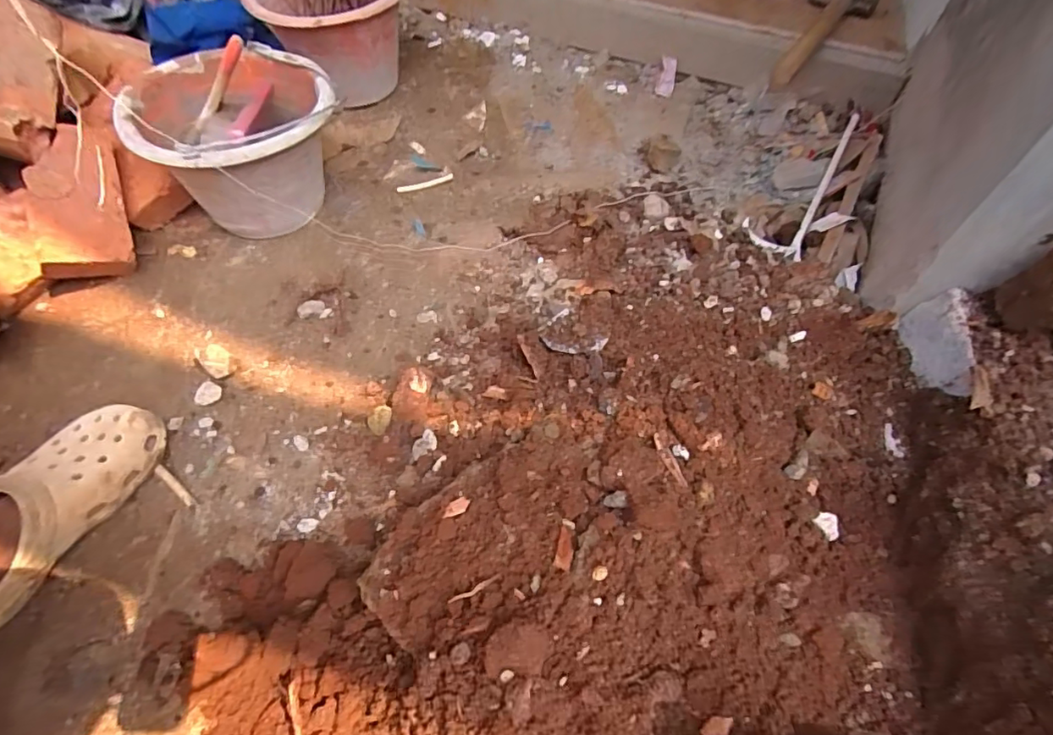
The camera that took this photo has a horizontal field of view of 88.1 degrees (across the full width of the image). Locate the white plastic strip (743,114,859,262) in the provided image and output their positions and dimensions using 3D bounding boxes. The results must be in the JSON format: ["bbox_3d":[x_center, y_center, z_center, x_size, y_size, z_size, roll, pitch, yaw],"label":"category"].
[{"bbox_3d":[0.416,-0.291,0.827,0.093,0.033,0.314,26,58,13],"label":"white plastic strip"}]

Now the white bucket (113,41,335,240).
[{"bbox_3d":[-0.373,-0.295,0.749,0.232,0.191,0.246,2,56,-2],"label":"white bucket"}]

